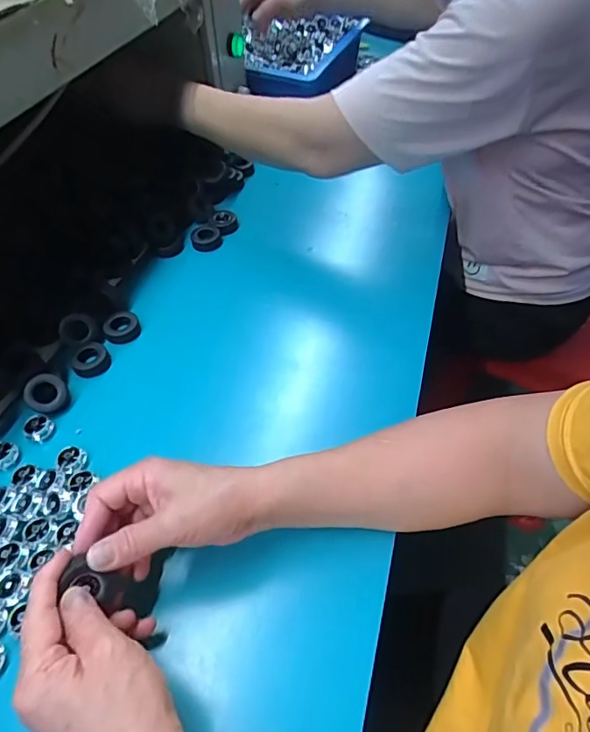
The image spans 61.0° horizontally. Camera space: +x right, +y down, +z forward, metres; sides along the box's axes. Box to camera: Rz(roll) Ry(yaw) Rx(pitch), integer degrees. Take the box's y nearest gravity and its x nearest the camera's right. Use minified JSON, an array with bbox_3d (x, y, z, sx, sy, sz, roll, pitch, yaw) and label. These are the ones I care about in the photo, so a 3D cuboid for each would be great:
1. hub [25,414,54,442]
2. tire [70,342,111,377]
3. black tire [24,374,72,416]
[{"bbox_3d":[-0.232,0.055,0.454,0.023,0.012,0.020,-36,59,-28],"label":"hub"},{"bbox_3d":[-0.207,-0.006,0.507,0.036,0.016,0.033,-27,55,-22],"label":"tire"},{"bbox_3d":[-0.232,0.027,0.468,0.036,0.012,0.039,-31,95,-27],"label":"black tire"}]

